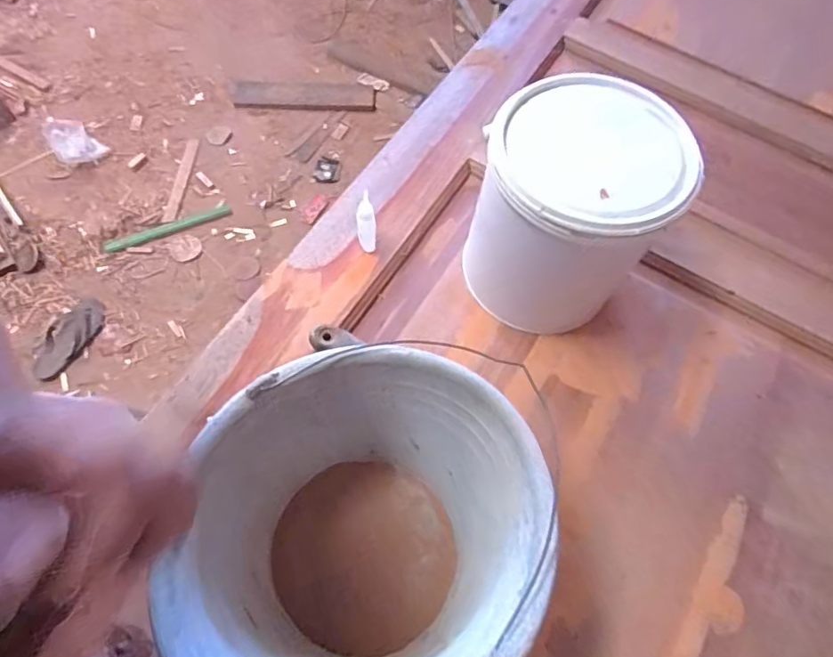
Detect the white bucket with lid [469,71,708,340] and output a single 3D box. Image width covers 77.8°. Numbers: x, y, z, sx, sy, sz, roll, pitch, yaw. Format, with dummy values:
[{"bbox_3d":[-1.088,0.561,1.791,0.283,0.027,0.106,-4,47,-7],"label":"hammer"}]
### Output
[{"bbox_3d":[0.146,-0.110,0.527,0.169,0.209,0.160,1,65,-2],"label":"white bucket with lid"}]

